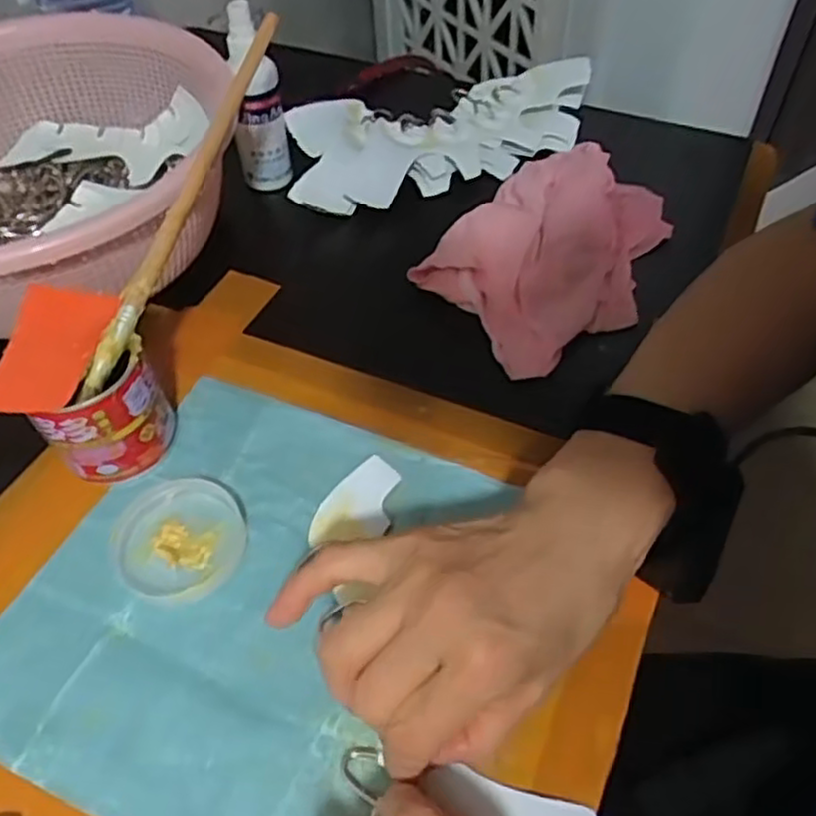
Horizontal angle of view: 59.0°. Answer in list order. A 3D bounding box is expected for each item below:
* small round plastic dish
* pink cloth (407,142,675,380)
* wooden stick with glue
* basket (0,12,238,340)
[{"bbox_3d":[-0.119,0.066,0.376,0.070,0.007,0.066,-1,52,1],"label":"small round plastic dish"},{"bbox_3d":[0.105,-0.110,0.483,0.187,0.046,0.124,-37,60,-24],"label":"pink cloth"},{"bbox_3d":[-0.122,-0.120,0.398,0.013,0.014,0.245,13,69,11],"label":"wooden stick with glue"},{"bbox_3d":[-0.257,-0.151,0.487,0.249,0.103,0.271,-1,52,1],"label":"basket"}]

